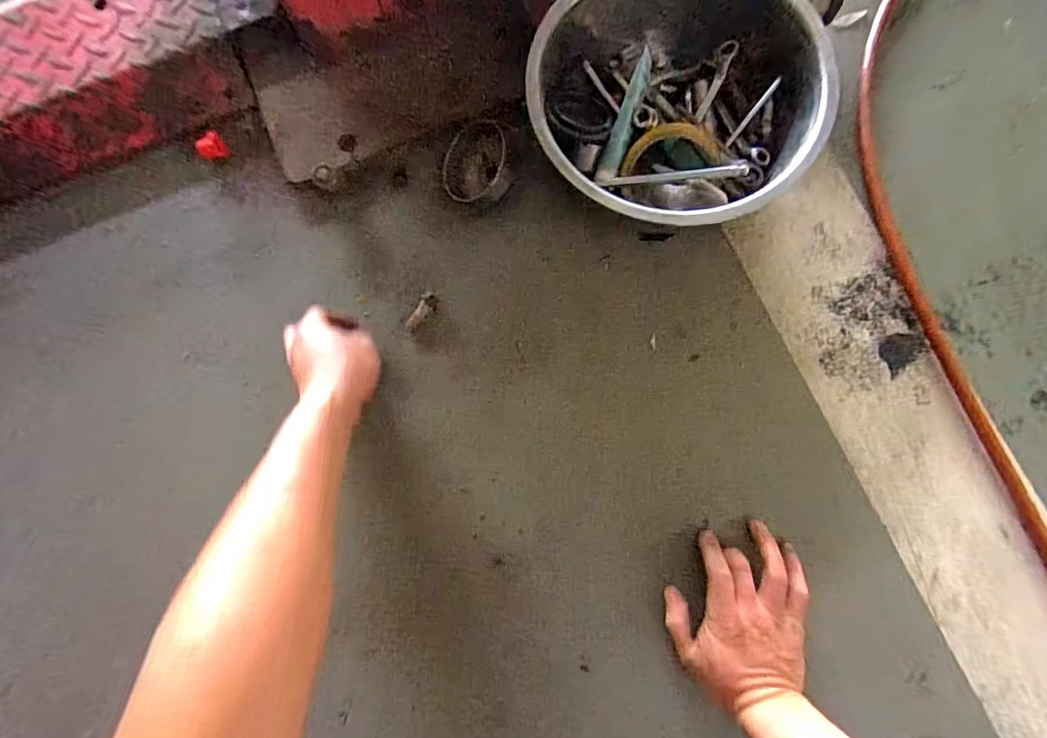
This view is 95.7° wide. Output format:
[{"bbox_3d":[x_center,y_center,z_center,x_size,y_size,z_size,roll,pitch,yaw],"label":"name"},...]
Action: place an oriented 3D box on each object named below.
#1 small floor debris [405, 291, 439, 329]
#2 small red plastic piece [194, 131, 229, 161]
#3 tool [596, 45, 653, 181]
[{"bbox_3d":[-0.108,-0.061,0.511,0.017,0.020,0.044,33,85,6],"label":"small floor debris"},{"bbox_3d":[-0.356,-0.253,0.546,0.033,0.013,0.031,0,82,3],"label":"small red plastic piece"},{"bbox_3d":[0.099,-0.241,0.455,0.019,0.009,0.116,21,110,5],"label":"tool"}]

